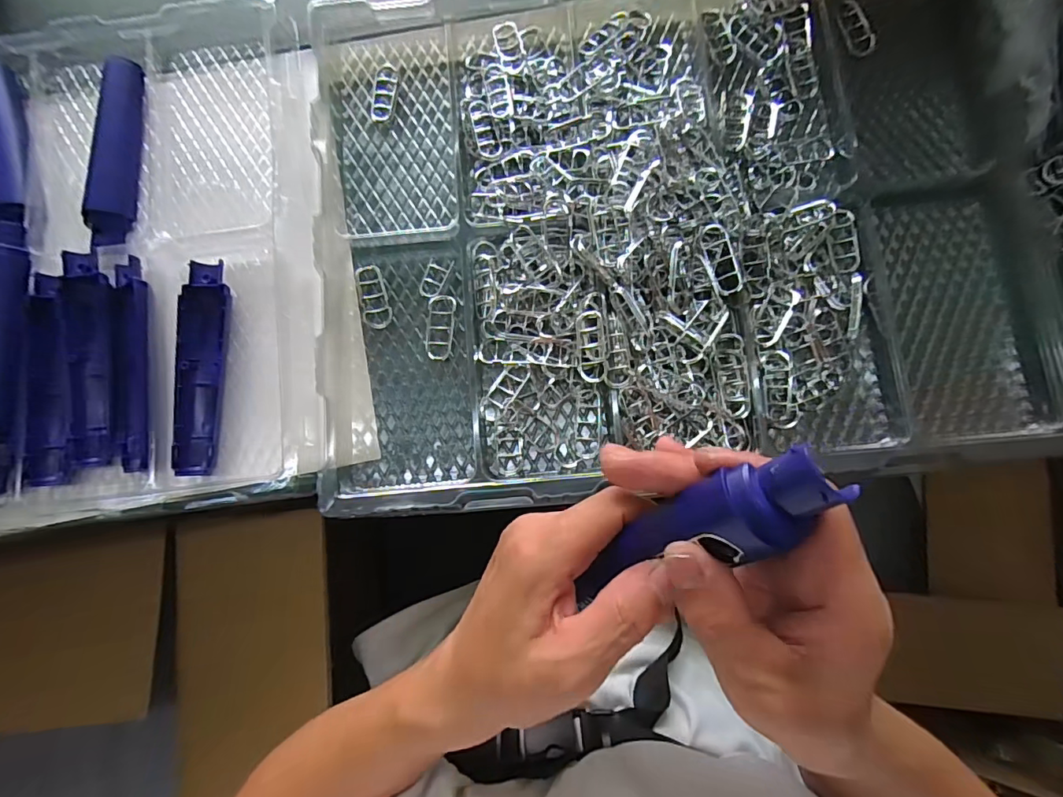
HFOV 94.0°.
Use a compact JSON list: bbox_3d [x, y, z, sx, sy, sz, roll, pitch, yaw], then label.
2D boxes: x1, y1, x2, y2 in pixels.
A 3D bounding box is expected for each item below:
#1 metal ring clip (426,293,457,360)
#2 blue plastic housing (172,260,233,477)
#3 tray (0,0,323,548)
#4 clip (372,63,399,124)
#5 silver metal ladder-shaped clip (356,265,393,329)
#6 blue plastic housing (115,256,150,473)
[{"bbox_3d":[-0.073,-0.057,0.399,0.023,0.004,0.054,1,81,3],"label":"metal ring clip"},{"bbox_3d":[-0.266,-0.025,0.394,0.037,0.013,0.167,2,81,3],"label":"blue plastic housing"},{"bbox_3d":[-0.481,-0.102,0.427,0.599,0.056,0.450,-8,80,1],"label":"tray"},{"bbox_3d":[-0.128,-0.267,0.431,0.022,0.004,0.058,5,81,4],"label":"clip"},{"bbox_3d":[-0.129,-0.083,0.404,0.023,0.007,0.056,-17,80,0],"label":"silver metal ladder-shaped clip"},{"bbox_3d":[-0.318,-0.029,0.392,0.028,0.014,0.170,-7,80,2],"label":"blue plastic housing"}]

